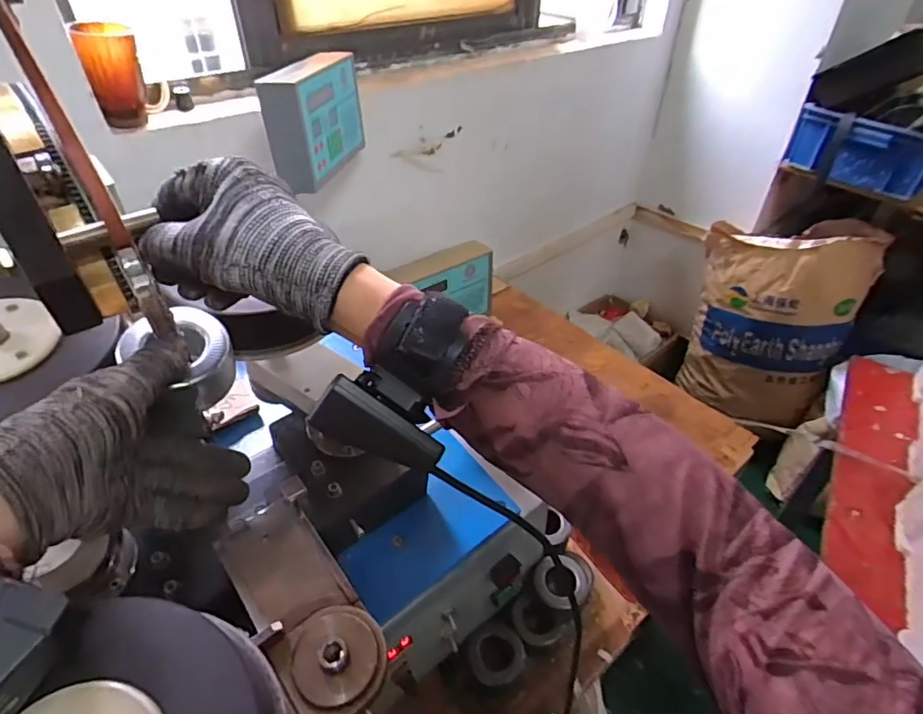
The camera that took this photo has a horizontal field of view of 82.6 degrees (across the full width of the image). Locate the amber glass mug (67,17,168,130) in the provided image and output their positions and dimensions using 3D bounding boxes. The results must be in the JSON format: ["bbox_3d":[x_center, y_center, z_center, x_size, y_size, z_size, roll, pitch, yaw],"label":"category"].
[{"bbox_3d":[-0.472,-0.397,0.742,0.087,0.123,0.072,-19,45,-21],"label":"amber glass mug"}]

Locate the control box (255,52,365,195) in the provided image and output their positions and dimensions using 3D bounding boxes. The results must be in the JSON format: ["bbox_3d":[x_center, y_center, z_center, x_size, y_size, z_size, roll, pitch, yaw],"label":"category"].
[{"bbox_3d":[-0.222,-0.371,0.816,0.059,0.149,0.225,8,42,8],"label":"control box"}]

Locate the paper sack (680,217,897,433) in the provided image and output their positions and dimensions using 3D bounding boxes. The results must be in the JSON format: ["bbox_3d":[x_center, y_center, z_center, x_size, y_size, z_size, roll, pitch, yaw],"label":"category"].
[{"bbox_3d":[0.846,-0.095,1.479,0.363,0.547,0.269,3,41,2],"label":"paper sack"}]

